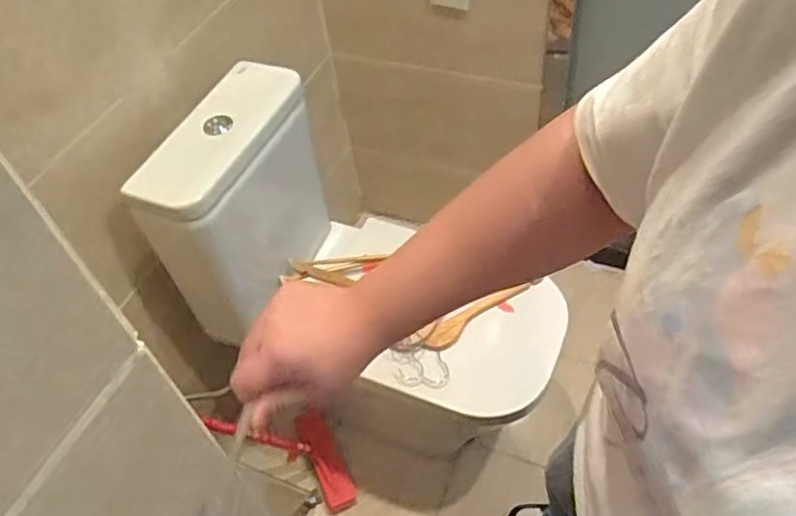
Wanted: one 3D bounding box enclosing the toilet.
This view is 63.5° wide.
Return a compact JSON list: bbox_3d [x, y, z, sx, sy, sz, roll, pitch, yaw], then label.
[{"bbox_3d":[-0.032,0.085,1.304,0.672,0.788,0.394,14,53,18],"label":"toilet"}]

